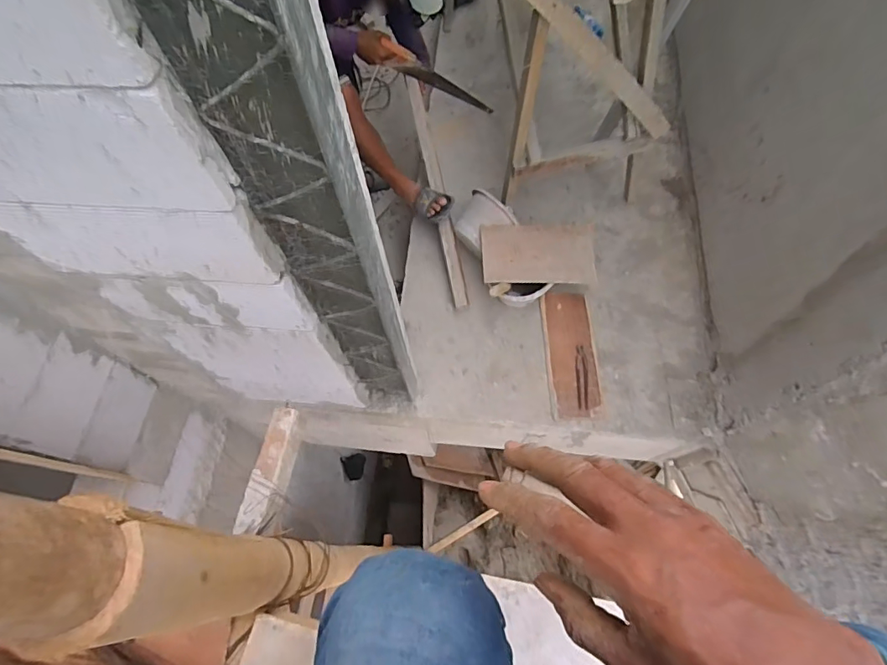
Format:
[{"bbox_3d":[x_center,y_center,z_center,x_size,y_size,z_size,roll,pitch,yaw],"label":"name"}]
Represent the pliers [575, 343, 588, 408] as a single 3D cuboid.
[{"bbox_3d":[0.459,0.146,1.629,0.040,0.019,0.213,3,65,4],"label":"pliers"}]

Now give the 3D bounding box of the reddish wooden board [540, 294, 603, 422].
[{"bbox_3d":[0.434,0.071,1.665,0.164,0.014,0.433,-4,71,3],"label":"reddish wooden board"}]

